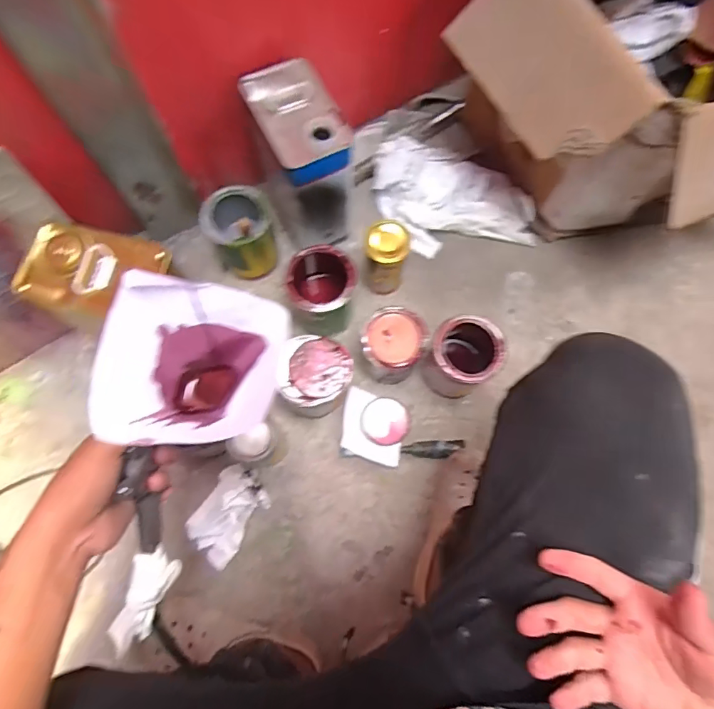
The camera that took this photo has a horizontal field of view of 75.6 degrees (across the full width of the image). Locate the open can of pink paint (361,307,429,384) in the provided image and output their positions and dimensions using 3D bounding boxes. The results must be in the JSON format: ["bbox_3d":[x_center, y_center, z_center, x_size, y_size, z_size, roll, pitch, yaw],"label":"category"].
[{"bbox_3d":[0.057,-0.013,0.744,0.090,0.116,0.099,21,77,5],"label":"open can of pink paint"}]

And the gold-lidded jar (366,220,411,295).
[{"bbox_3d":[0.047,-0.154,0.762,0.064,0.151,0.065,0,76,-1],"label":"gold-lidded jar"}]

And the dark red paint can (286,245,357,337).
[{"bbox_3d":[-0.056,-0.101,0.753,0.099,0.123,0.104,0,76,-1],"label":"dark red paint can"}]

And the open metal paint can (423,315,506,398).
[{"bbox_3d":[0.164,0.008,0.735,0.099,0.138,0.103,0,76,-1],"label":"open metal paint can"}]

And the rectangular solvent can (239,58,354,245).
[{"bbox_3d":[-0.086,-0.300,0.734,0.112,0.232,0.165,-25,76,-9],"label":"rectangular solvent can"}]

